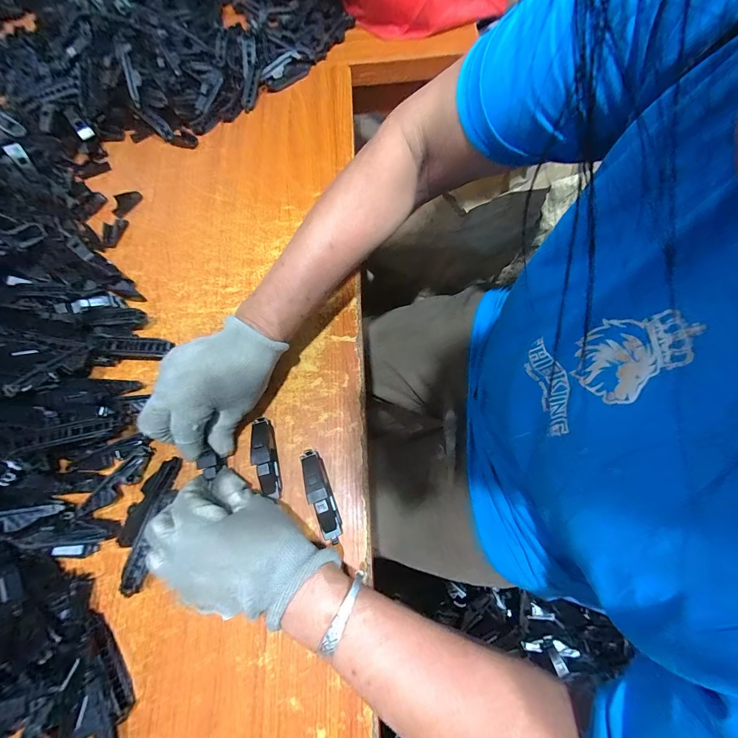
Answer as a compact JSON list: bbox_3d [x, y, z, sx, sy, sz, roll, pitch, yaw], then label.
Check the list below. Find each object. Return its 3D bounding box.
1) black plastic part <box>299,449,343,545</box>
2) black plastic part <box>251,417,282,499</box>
[{"bbox_3d":[-0.043,0.113,0.305,0.020,0.022,0.082,-19,71,-5],"label":"black plastic part"},{"bbox_3d":[-0.097,0.081,0.318,0.019,0.023,0.076,-16,71,-4],"label":"black plastic part"}]

